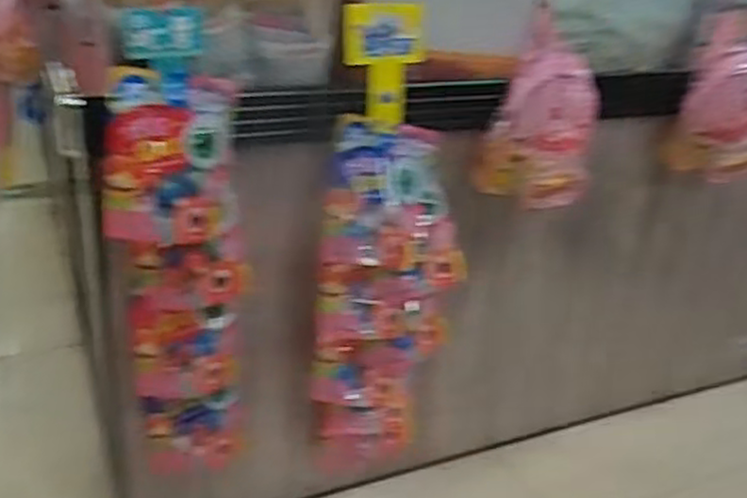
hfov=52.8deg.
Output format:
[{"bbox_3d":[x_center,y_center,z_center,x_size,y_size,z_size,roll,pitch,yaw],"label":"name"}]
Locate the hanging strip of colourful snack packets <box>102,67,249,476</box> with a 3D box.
[{"bbox_3d":[-0.247,0.077,0.965,0.159,0.576,0.072,-11,32,-28],"label":"hanging strip of colourful snack packets"}]

